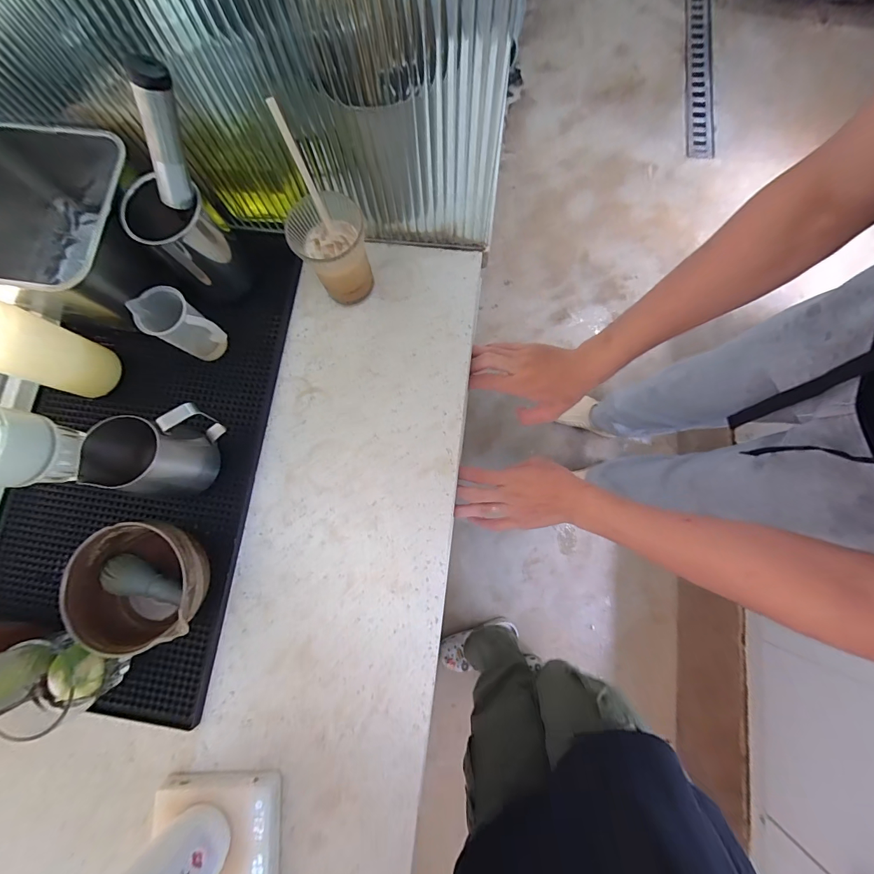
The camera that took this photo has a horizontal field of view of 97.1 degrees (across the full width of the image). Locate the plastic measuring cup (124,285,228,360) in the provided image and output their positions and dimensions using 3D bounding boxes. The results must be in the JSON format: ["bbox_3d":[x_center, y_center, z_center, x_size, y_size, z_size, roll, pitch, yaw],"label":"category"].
[{"bbox_3d":[-0.292,-0.124,0.456,0.072,0.094,0.055,42,83,8],"label":"plastic measuring cup"}]

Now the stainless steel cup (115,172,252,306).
[{"bbox_3d":[-0.282,-0.224,0.459,0.082,0.141,0.072,-43,81,-7],"label":"stainless steel cup"}]

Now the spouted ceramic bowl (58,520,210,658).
[{"bbox_3d":[-0.303,0.154,0.415,0.119,0.086,0.120,0,79,1],"label":"spouted ceramic bowl"}]

